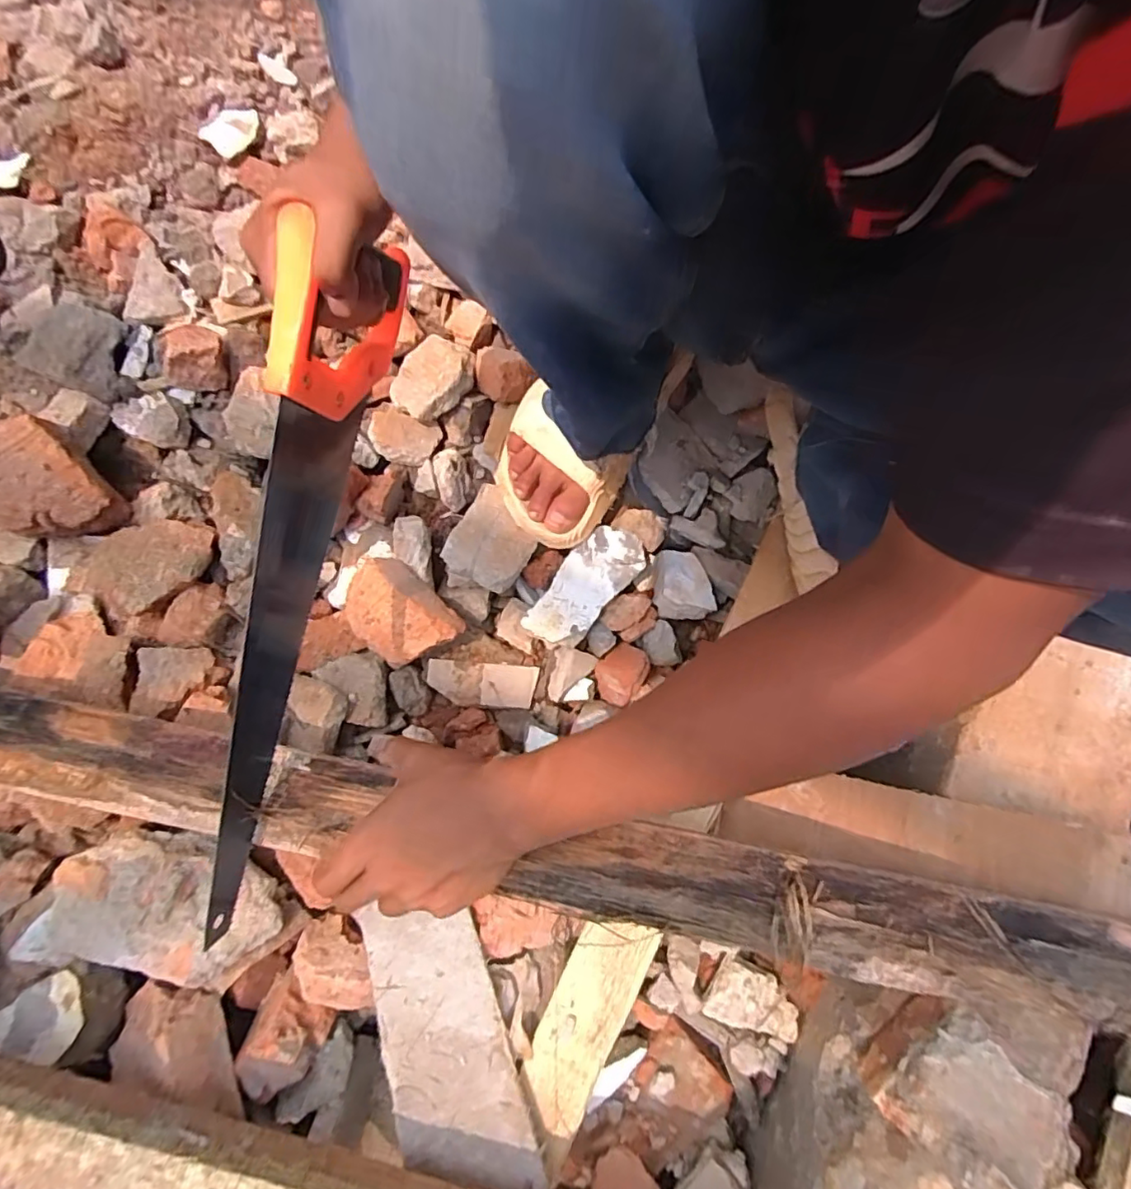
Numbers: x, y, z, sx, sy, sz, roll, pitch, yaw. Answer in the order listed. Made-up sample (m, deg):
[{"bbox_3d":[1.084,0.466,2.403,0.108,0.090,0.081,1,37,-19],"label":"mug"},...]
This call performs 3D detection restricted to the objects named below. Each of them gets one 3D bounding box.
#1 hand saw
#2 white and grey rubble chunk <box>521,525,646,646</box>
[{"bbox_3d":[-0.175,-0.003,0.376,0.024,0.104,0.414,12,93,2],"label":"hand saw"},{"bbox_3d":[0.019,-0.007,0.573,0.059,0.025,0.132,41,77,10],"label":"white and grey rubble chunk"}]

